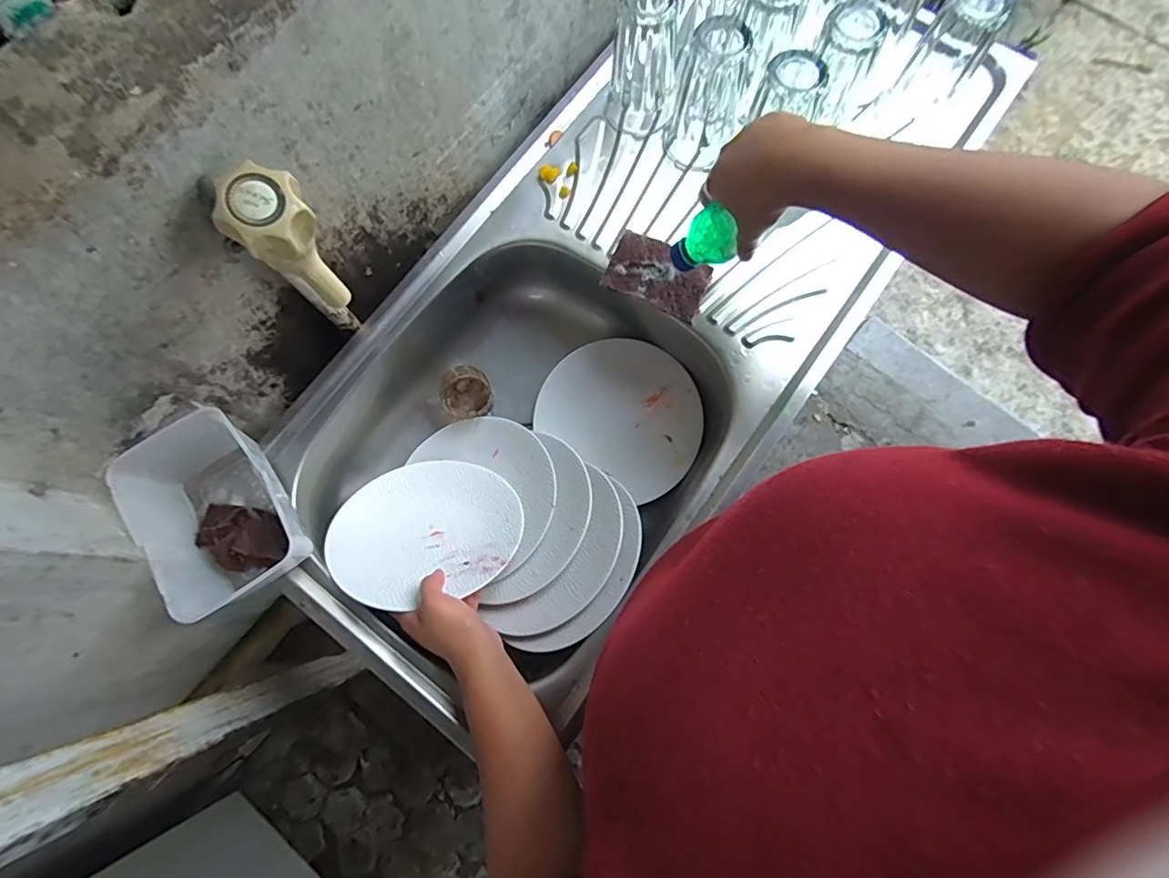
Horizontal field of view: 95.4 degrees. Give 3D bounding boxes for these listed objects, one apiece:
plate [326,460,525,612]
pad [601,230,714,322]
[{"bbox_3d":[-0.170,0.096,0.582,0.195,0.015,0.184,1,42,-1],"label":"plate"},{"bbox_3d":[0.079,-0.178,0.573,0.109,0.016,0.066,27,78,7],"label":"pad"}]

